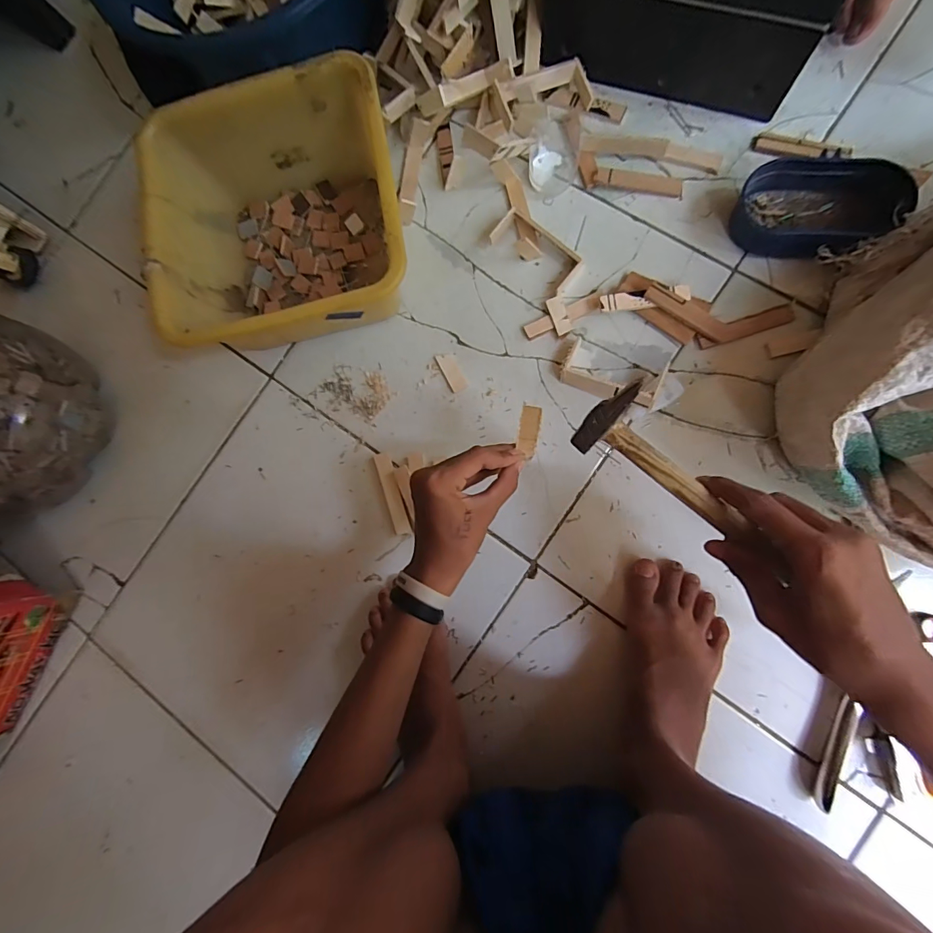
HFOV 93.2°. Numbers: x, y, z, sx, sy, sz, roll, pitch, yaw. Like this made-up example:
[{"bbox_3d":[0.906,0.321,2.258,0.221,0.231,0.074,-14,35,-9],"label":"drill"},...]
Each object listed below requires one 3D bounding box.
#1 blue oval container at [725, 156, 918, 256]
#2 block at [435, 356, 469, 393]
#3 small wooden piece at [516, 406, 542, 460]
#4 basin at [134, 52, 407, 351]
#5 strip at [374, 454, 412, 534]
[{"bbox_3d":[0.367,-0.270,0.463,0.153,0.053,0.093,18,87,9],"label":"blue oval container"},{"bbox_3d":[-0.017,-0.113,0.527,0.023,0.004,0.049,-28,82,4],"label":"block"},{"bbox_3d":[0.058,-0.032,0.407,0.019,0.005,0.047,5,87,8],"label":"small wooden piece"},{"bbox_3d":[-0.204,-0.271,0.503,0.271,0.129,0.271,0,86,6],"label":"basin"},{"bbox_3d":[-0.087,0.032,0.522,0.020,0.004,0.098,-19,83,6],"label":"strip"}]

